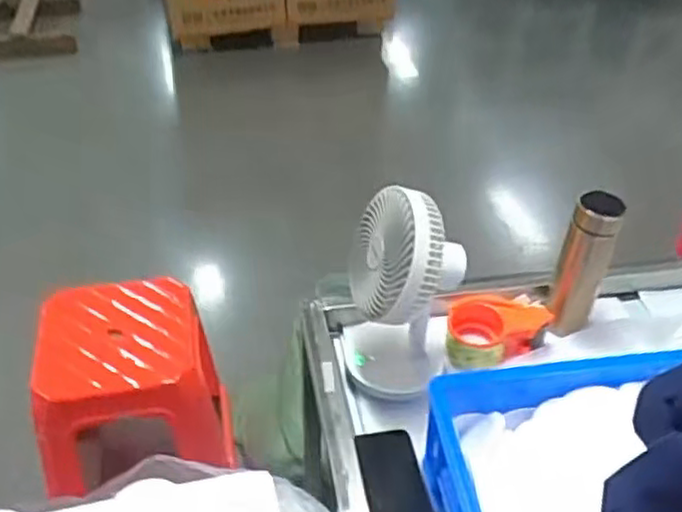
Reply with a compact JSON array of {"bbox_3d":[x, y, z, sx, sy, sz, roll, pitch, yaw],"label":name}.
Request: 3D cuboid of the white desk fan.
[{"bbox_3d":[0.082,0.048,0.886,0.123,0.290,0.177,8,41,7],"label":"white desk fan"}]

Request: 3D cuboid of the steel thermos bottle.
[{"bbox_3d":[0.320,0.020,0.938,0.062,0.219,0.070,18,43,19],"label":"steel thermos bottle"}]

